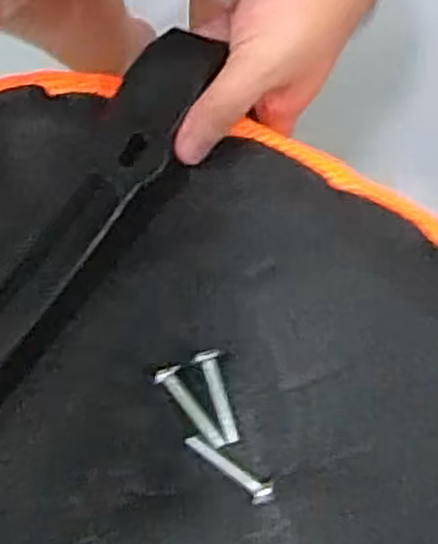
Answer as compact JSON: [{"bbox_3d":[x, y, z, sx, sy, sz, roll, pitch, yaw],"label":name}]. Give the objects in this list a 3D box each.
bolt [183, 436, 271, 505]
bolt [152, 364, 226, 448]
[{"bbox_3d":[0.004,0.076,0.312,0.039,0.007,0.008,37,77,10],"label":"bolt"},{"bbox_3d":[-0.011,0.054,0.318,0.010,0.007,0.038,-36,77,-9],"label":"bolt"}]

